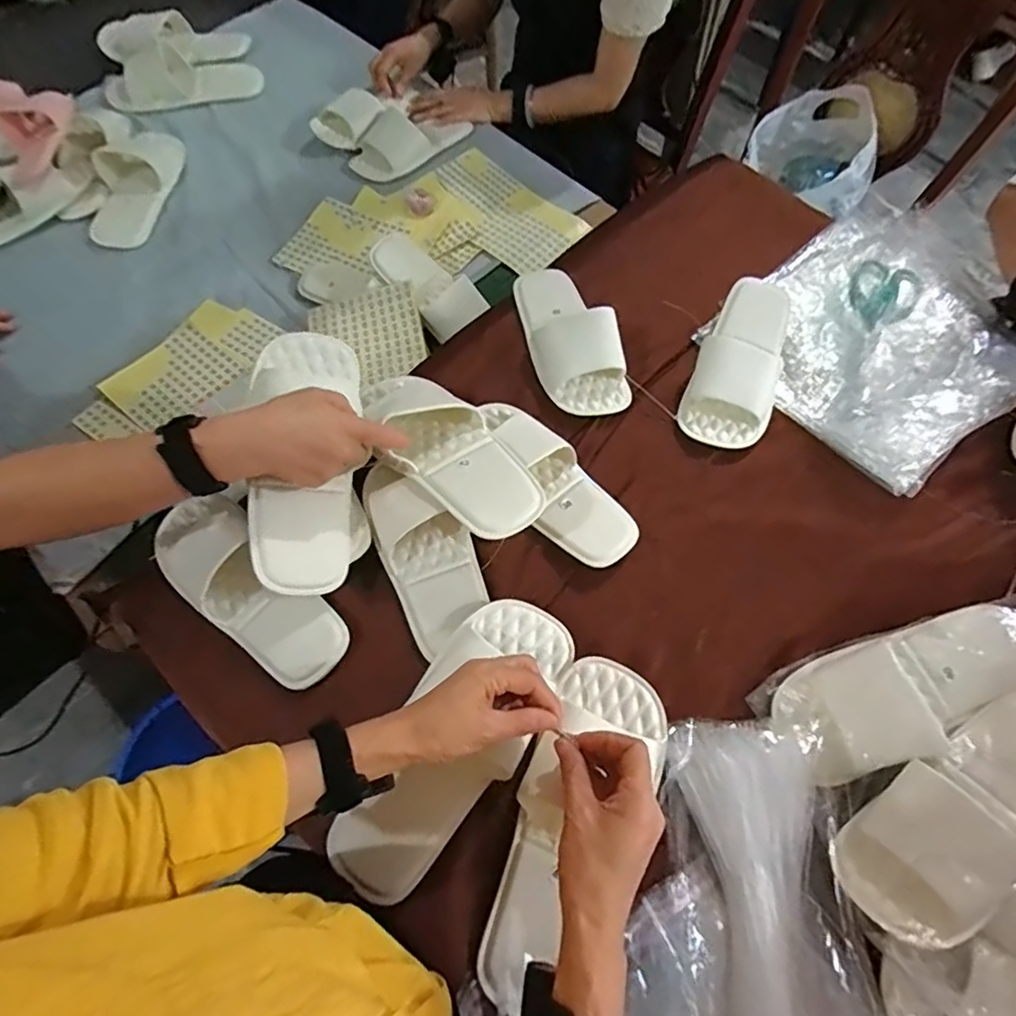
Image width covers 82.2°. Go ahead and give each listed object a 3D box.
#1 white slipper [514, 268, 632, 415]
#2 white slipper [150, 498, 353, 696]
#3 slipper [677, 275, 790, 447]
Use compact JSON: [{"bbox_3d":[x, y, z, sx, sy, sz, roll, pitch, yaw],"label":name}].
[{"bbox_3d":[0.073,-0.216,0.705,0.096,0.067,0.222,-16,67,-8],"label":"white slipper"},{"bbox_3d":[-0.253,0.082,0.553,0.241,0.057,0.099,42,72,17],"label":"white slipper"},{"bbox_3d":[0.278,-0.181,0.693,0.102,0.065,0.230,19,67,8],"label":"slipper"}]

